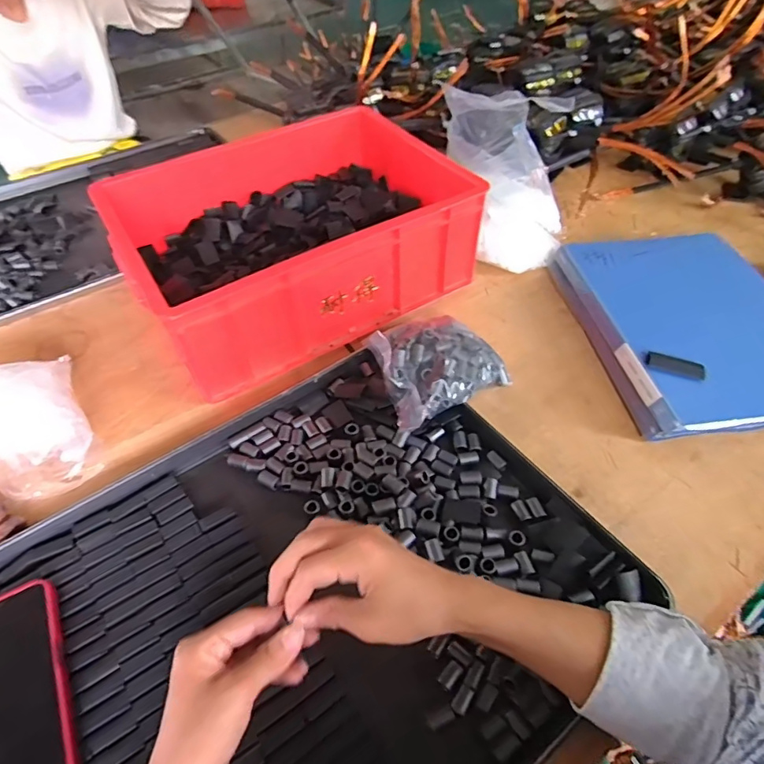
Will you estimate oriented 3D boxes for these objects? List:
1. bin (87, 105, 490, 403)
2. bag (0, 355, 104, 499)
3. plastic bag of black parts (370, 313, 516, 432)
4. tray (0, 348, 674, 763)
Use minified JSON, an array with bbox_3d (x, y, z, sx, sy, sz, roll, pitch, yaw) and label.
[{"bbox_3d":[-0.117,-0.197,0.671,0.398,0.143,0.307,-27,54,-20],"label":"bin"},{"bbox_3d":[-0.373,0.040,0.525,0.113,0.051,0.174,-31,55,-22],"label":"bag"},{"bbox_3d":[0.057,-0.018,0.568,0.143,0.066,0.111,-29,55,-21],"label":"plastic bag of black parts"},{"bbox_3d":[-0.111,0.205,0.405,0.590,0.029,0.401,-29,55,-21],"label":"tray"}]

